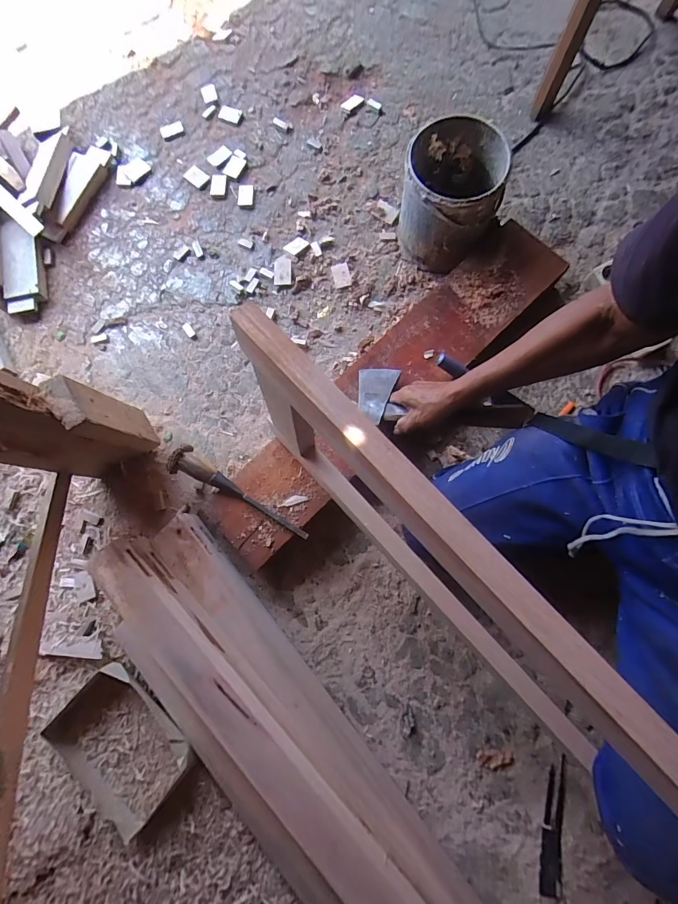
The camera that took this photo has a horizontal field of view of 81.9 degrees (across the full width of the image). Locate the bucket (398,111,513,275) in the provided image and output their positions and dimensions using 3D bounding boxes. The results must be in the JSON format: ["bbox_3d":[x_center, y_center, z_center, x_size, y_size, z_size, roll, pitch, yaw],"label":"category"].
[{"bbox_3d":[0.209,-0.489,0.769,0.170,0.196,0.181,0,80,0],"label":"bucket"}]

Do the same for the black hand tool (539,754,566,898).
[{"bbox_3d":[0.350,0.602,0.636,0.034,0.018,0.192,11,80,2],"label":"black hand tool"}]

